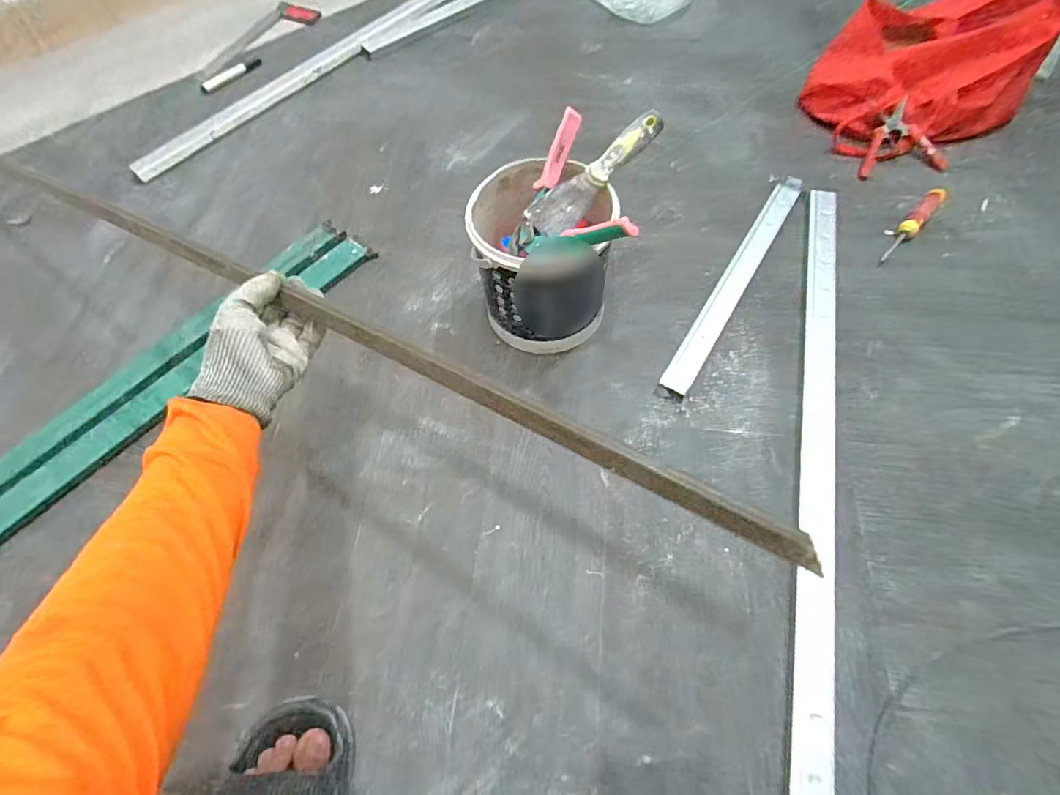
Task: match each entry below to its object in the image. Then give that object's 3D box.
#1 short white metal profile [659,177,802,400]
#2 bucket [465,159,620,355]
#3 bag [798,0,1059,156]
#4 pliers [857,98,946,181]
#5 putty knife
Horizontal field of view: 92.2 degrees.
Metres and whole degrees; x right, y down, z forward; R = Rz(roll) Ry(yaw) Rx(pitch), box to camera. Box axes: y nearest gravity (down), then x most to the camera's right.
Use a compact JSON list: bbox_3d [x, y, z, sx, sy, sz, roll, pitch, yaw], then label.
[{"bbox_3d":[0.314,-0.183,0.774,0.043,0.020,0.457,29,68,15],"label":"short white metal profile"},{"bbox_3d":[0.018,-0.186,0.698,0.181,0.199,0.196,-1,64,1],"label":"bucket"},{"bbox_3d":[0.703,-0.577,0.890,0.356,0.183,0.205,-11,64,-4],"label":"bag"},{"bbox_3d":[0.636,-0.443,0.879,0.128,0.027,0.125,-3,75,12],"label":"pliers"},{"bbox_3d":[0.083,-0.271,0.620,0.190,0.019,0.058,-40,67,13],"label":"putty knife"}]

